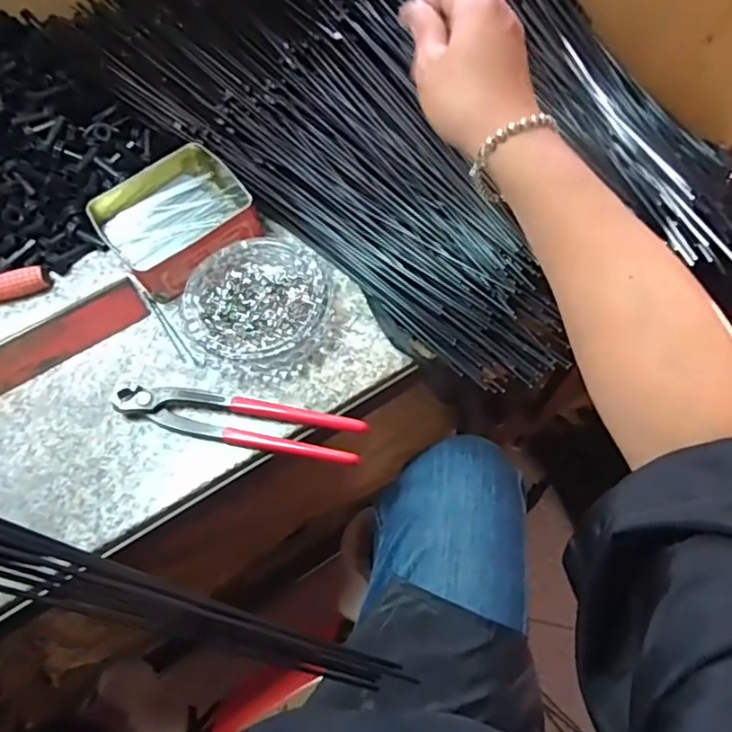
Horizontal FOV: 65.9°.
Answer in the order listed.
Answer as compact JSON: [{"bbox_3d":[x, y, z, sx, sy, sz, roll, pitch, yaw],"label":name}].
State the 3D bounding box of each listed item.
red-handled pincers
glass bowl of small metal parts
[{"bbox_3d":[-0.102,0.042,0.446,0.199,0.018,0.040,9,65,6],"label":"red-handled pincers"},{"bbox_3d":[-0.091,-0.055,0.483,0.119,0.028,0.125,-1,64,1],"label":"glass bowl of small metal parts"}]

